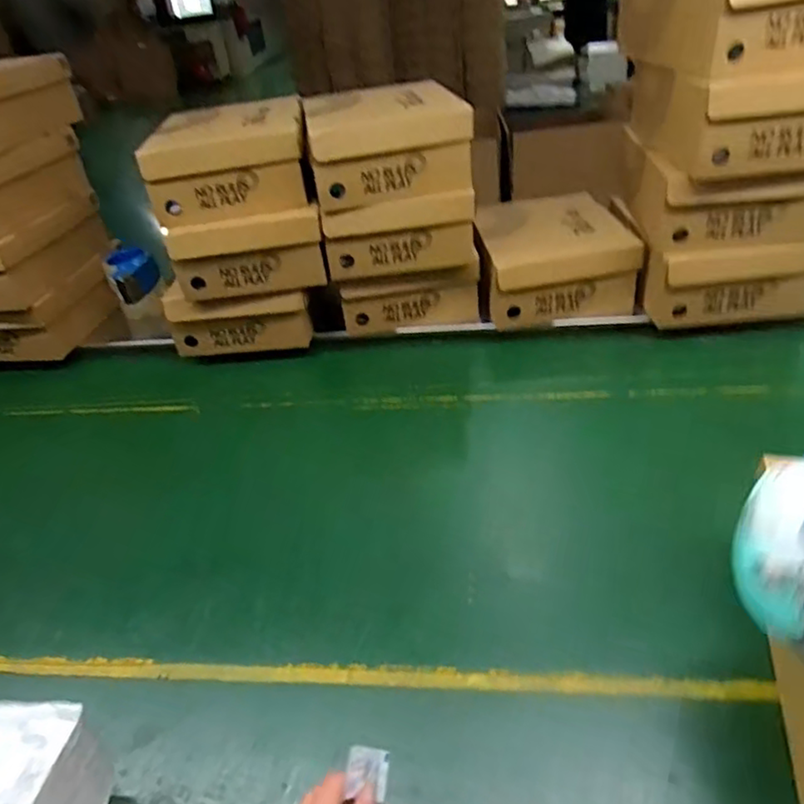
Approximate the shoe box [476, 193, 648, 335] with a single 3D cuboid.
[{"bbox_3d":[0.271,-0.266,1.206,0.250,0.131,0.305,-4,34,2],"label":"shoe box"}]

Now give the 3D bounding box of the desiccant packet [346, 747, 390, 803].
[{"bbox_3d":[-0.025,0.283,0.499,0.004,0.042,0.033,-24,44,39],"label":"desiccant packet"}]

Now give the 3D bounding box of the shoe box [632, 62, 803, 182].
[{"bbox_3d":[0.525,-0.442,0.992,0.259,0.123,0.295,-4,34,2],"label":"shoe box"}]

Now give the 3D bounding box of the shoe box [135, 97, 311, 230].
[{"bbox_3d":[-0.282,-0.411,1.083,0.244,0.118,0.235,-9,31,-4],"label":"shoe box"}]

